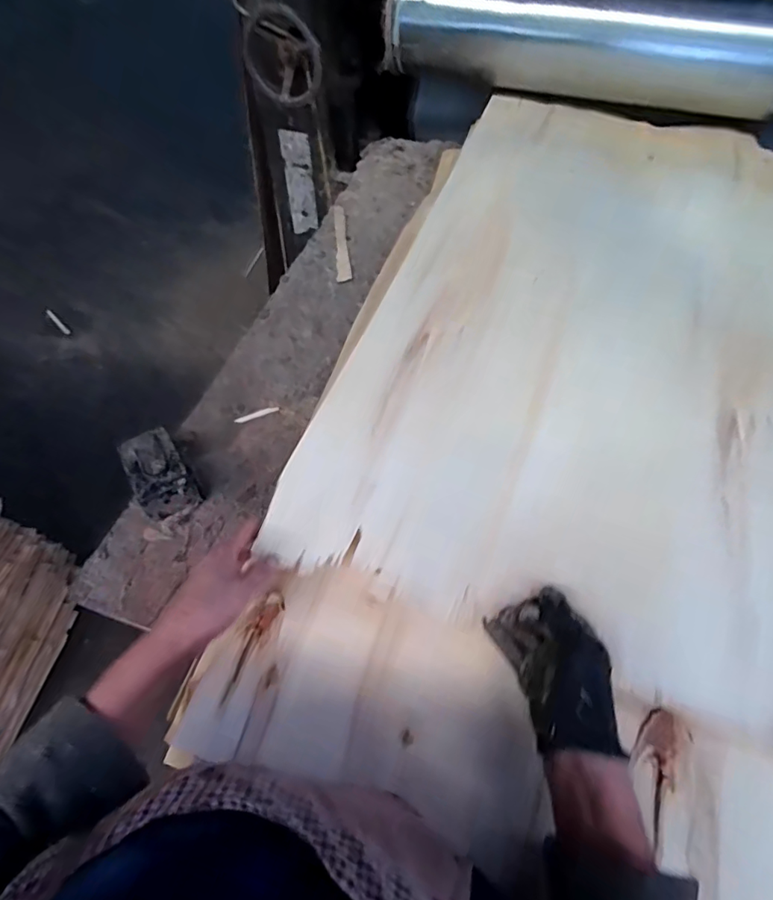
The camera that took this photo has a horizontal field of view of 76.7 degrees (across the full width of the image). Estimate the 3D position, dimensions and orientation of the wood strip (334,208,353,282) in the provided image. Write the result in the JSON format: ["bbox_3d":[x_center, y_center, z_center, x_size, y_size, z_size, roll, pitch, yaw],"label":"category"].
[{"bbox_3d":[-0.094,-0.432,1.016,0.029,0.006,0.244,-2,59,-10],"label":"wood strip"}]

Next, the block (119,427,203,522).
[{"bbox_3d":[-0.315,0.033,0.674,0.076,0.066,0.109,-30,61,-19],"label":"block"}]

